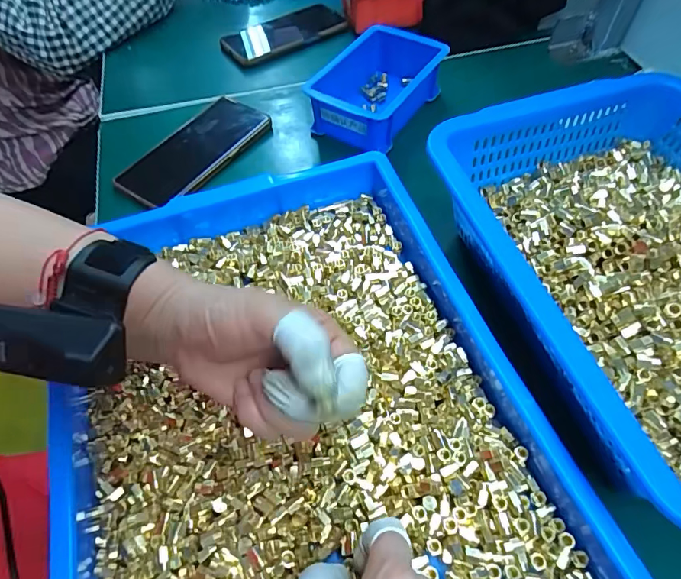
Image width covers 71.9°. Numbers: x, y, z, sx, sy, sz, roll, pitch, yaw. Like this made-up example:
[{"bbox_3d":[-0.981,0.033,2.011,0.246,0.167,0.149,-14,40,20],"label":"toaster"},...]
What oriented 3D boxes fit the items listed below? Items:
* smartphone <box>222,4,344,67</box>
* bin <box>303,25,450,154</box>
[{"bbox_3d":[-0.078,-0.348,0.631,0.163,0.010,0.089,-27,58,-15],"label":"smartphone"},{"bbox_3d":[0.037,-0.216,0.496,0.097,0.057,0.140,26,59,19],"label":"bin"}]

